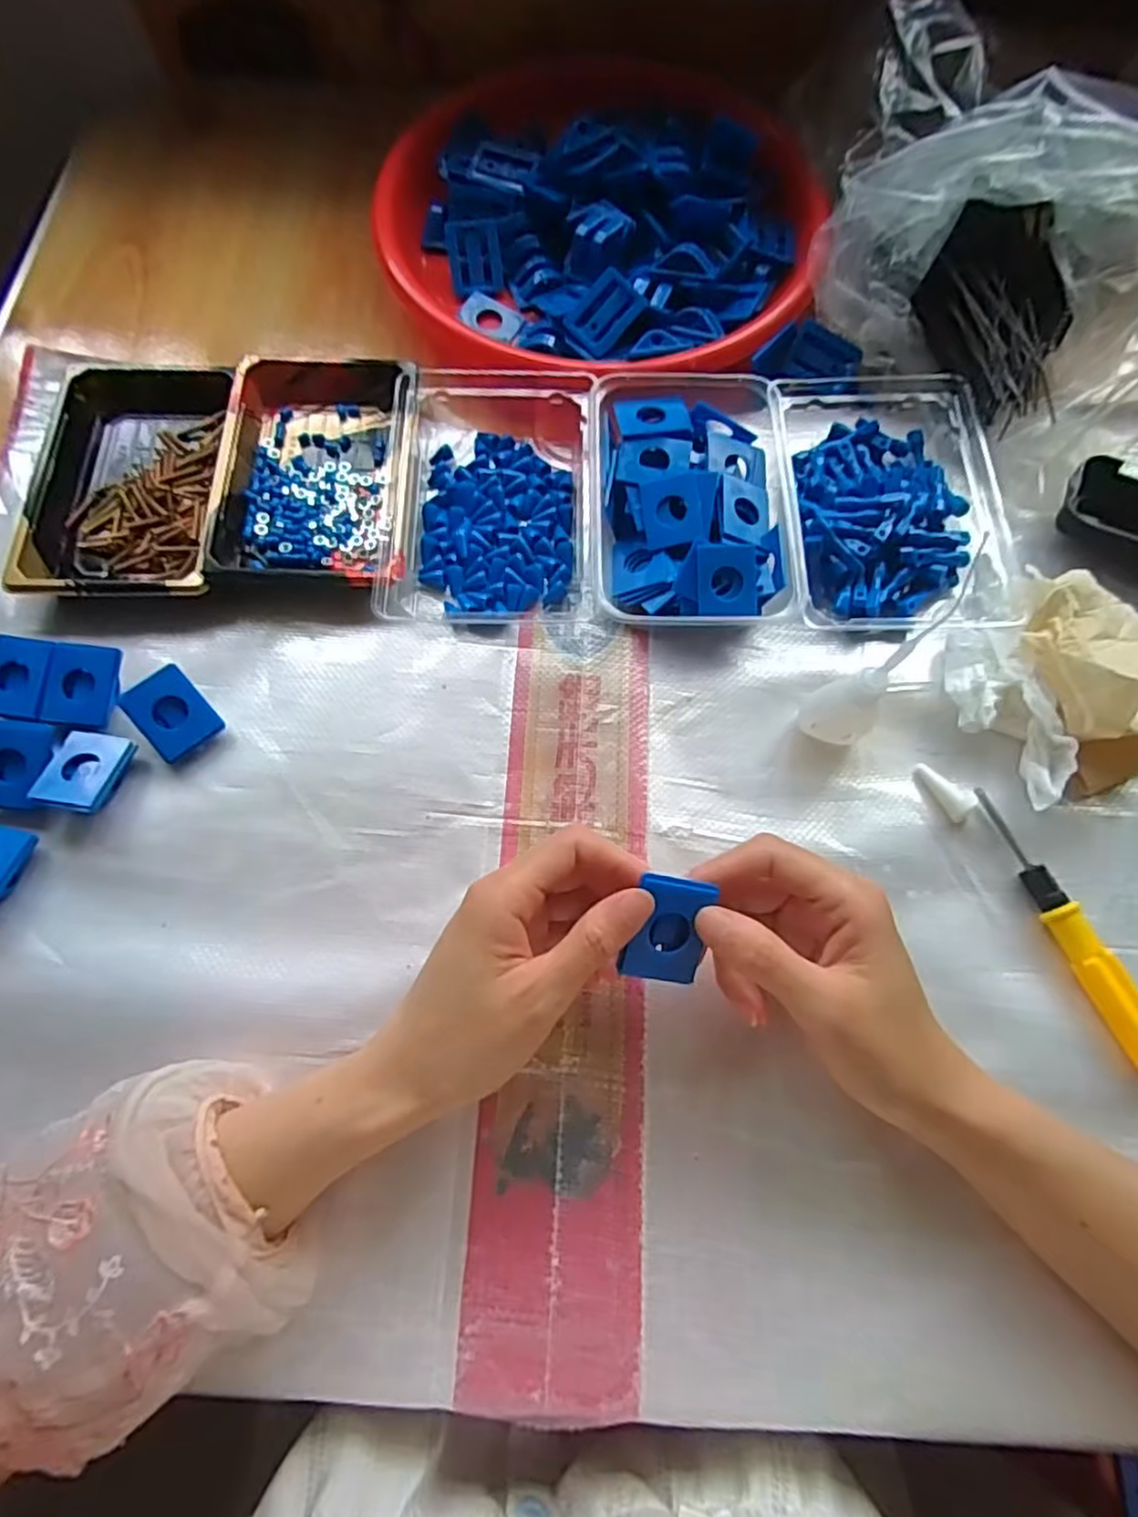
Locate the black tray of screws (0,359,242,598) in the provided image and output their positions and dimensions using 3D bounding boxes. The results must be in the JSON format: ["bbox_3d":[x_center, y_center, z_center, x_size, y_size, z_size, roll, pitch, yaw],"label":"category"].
[{"bbox_3d":[-0.258,-0.165,0.422,0.107,0.023,0.160,-2,69,-1],"label":"black tray of screws"}]

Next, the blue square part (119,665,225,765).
[{"bbox_3d":[-0.207,-0.023,0.370,0.034,0.007,0.044,-40,94,-11],"label":"blue square part"}]

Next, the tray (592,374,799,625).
[{"bbox_3d":[0.068,-0.146,0.411,0.106,0.036,0.159,1,69,0],"label":"tray"}]

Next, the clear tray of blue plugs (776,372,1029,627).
[{"bbox_3d":[0.183,-0.159,0.418,0.124,0.034,0.182,-1,69,-1],"label":"clear tray of blue plugs"}]

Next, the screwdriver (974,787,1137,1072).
[{"bbox_3d":[0.238,0.079,0.339,0.016,0.017,0.140,-21,71,-8],"label":"screwdriver"}]

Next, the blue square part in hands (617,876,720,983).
[{"bbox_3d":[0.040,0.070,0.298,0.030,0.015,0.044,8,96,-7],"label":"blue square part in hands"}]

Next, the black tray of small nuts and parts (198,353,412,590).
[{"bbox_3d":[-0.150,-0.174,0.422,0.108,0.030,0.167,0,69,-1],"label":"black tray of small nuts and parts"}]

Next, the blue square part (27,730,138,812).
[{"bbox_3d":[-0.244,0.006,0.358,0.034,0.005,0.043,14,57,-6],"label":"blue square part"}]

